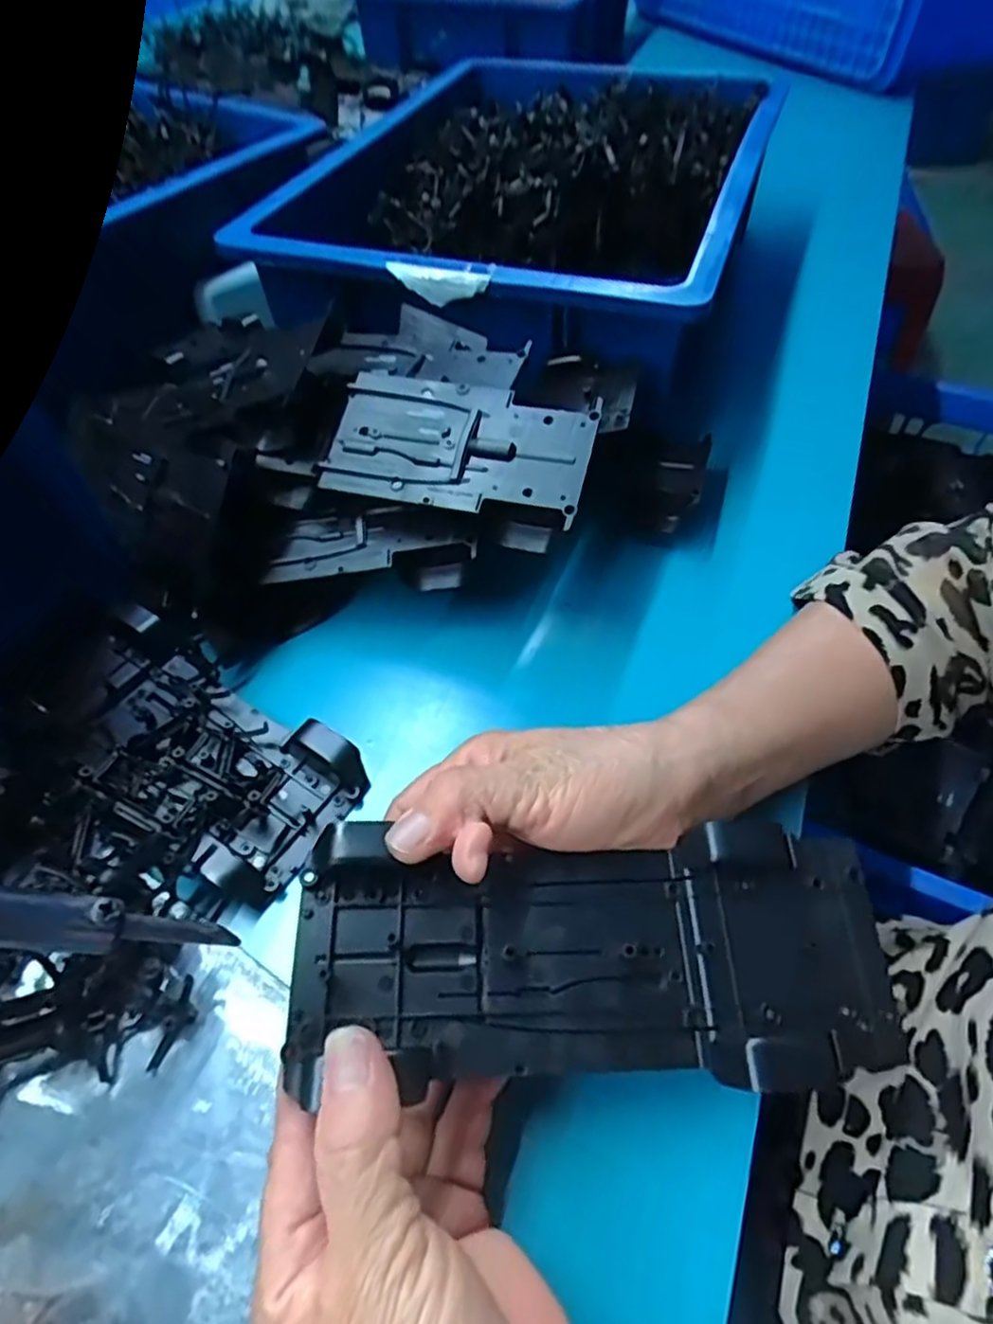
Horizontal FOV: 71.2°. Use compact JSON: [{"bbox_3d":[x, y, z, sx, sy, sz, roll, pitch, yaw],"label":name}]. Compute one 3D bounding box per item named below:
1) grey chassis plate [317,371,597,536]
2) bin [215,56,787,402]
[{"bbox_3d":[-0.019,-0.107,0.340,0.128,0.004,0.067,14,77,13],"label":"grey chassis plate"},{"bbox_3d":[0.039,-0.360,0.550,0.291,0.101,0.428,17,56,10],"label":"bin"}]

